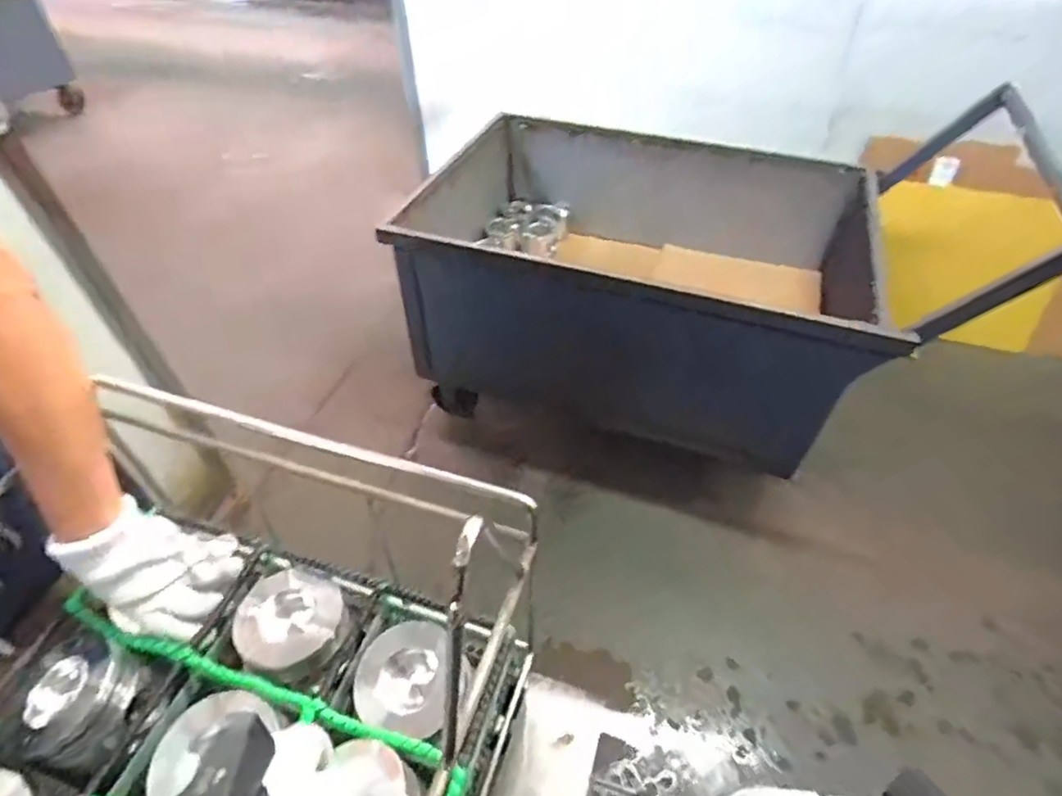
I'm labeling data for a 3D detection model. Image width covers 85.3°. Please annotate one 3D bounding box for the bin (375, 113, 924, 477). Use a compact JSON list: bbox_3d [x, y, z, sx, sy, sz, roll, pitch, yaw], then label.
[{"bbox_3d":[0.296,-0.283,1.609,1.153,0.583,0.745,17,48,17],"label":"bin"}]

